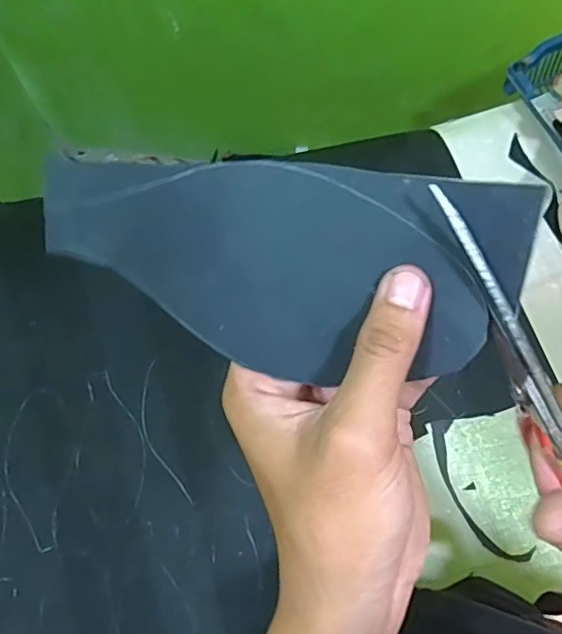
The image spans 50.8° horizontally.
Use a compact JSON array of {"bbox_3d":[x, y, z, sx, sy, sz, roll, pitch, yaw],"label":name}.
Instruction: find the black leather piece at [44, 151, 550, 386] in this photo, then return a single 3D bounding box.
[{"bbox_3d":[-0.005,-0.018,0.221,0.177,0.010,0.075,8,106,10],"label":"black leather piece"}]

